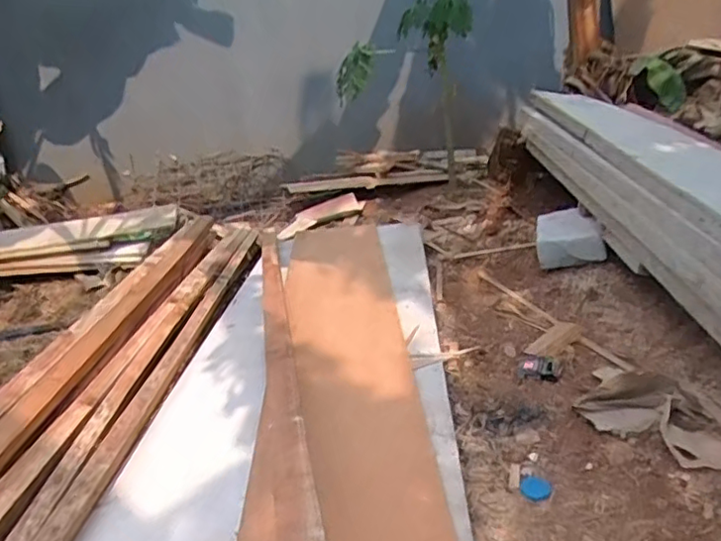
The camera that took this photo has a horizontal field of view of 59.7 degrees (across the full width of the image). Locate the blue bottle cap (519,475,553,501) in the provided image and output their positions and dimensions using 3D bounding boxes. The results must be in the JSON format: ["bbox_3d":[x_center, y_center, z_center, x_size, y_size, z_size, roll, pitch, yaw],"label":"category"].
[{"bbox_3d":[0.321,0.399,1.153,0.059,0.005,0.063,-6,16,2],"label":"blue bottle cap"}]

